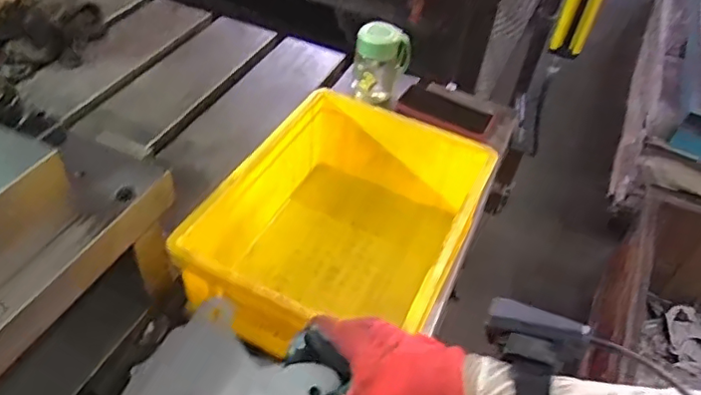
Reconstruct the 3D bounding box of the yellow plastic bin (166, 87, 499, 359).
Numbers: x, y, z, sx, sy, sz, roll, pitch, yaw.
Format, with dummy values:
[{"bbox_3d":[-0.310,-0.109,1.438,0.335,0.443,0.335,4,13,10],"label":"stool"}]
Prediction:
[{"bbox_3d":[-0.009,0.045,0.692,0.261,0.145,0.343,21,47,14],"label":"yellow plastic bin"}]

